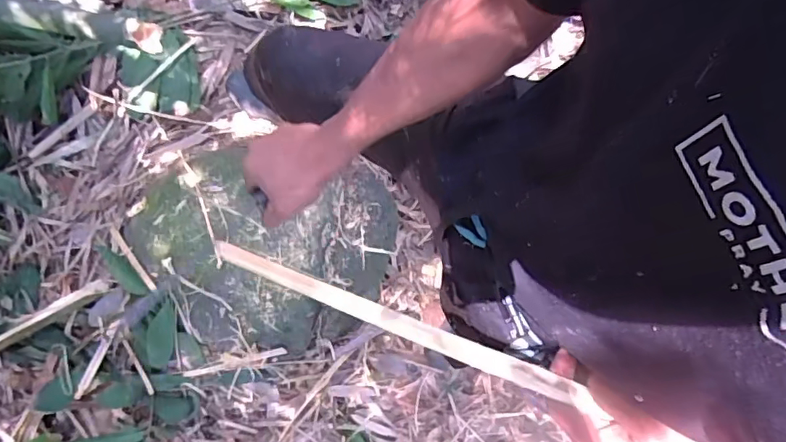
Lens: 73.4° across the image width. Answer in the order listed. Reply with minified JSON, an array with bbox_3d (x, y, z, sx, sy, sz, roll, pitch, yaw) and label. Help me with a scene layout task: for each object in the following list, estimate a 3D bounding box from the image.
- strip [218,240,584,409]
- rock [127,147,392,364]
[{"bbox_3d":[-0.015,0.074,0.426,0.328,0.011,0.017,18,78,23],"label":"strip"},{"bbox_3d":[-0.245,0.035,1.137,0.496,0.252,0.446,-34,79,-6],"label":"rock"}]

